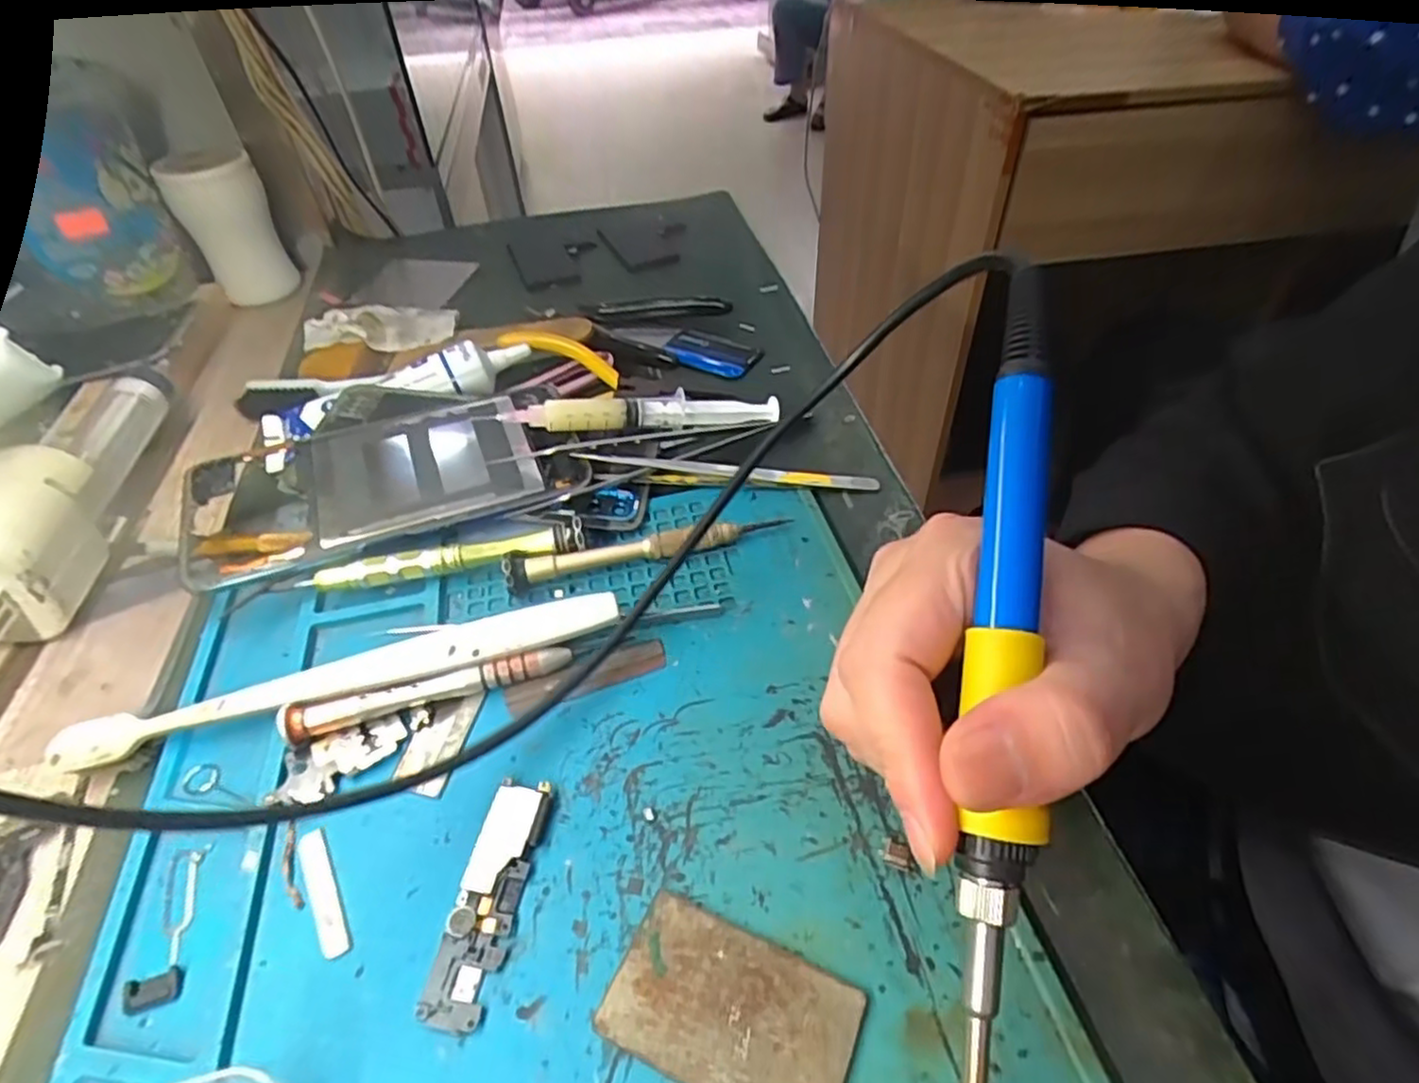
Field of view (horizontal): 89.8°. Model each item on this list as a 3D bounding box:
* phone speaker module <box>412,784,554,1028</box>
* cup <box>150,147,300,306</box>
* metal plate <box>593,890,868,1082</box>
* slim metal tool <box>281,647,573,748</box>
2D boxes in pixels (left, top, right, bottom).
[{"bbox_3d":[-0.062,0.099,0.201,0.017,0.007,0.063,6,46,9],"label":"phone speaker module"},{"bbox_3d":[-0.311,-0.207,0.464,0.054,0.082,0.053,-29,51,-23],"label":"cup"},{"bbox_3d":[0.006,0.118,0.180,0.060,0.004,0.038,17,49,19],"label":"metal plate"},{"bbox_3d":[-0.094,0.051,0.242,0.092,0.014,0.013,-12,46,-9],"label":"slim metal tool"}]

